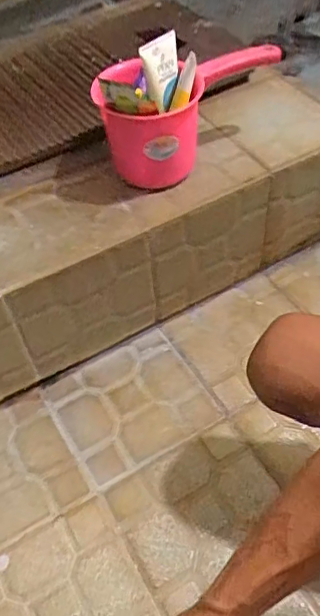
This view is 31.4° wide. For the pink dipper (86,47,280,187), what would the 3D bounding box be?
[{"bbox_3d":[0.037,-0.277,0.788,0.237,0.157,0.122,-39,58,-24],"label":"pink dipper"}]

